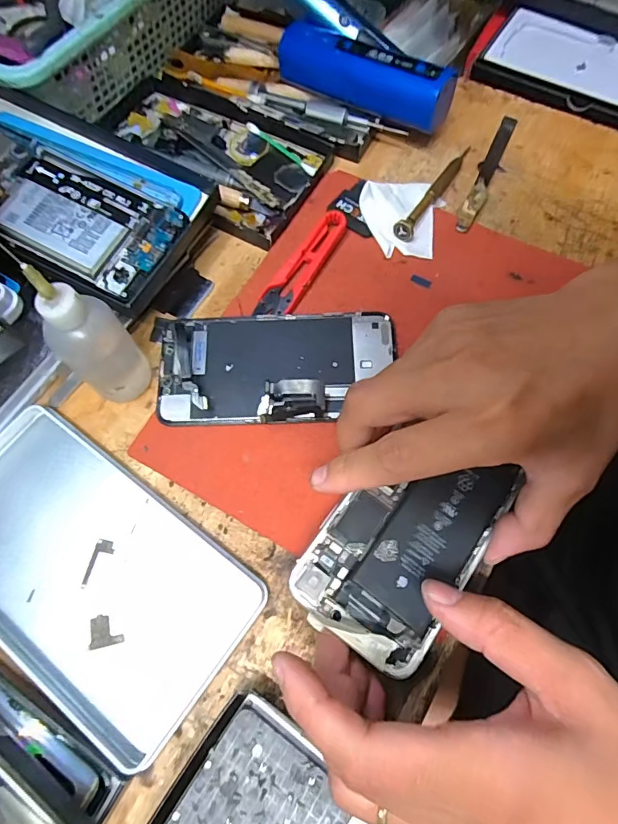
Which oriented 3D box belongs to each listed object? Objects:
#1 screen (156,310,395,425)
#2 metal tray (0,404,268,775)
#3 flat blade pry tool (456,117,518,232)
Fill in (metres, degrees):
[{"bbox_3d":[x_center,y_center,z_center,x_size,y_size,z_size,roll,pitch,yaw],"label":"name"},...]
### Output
[{"bbox_3d":[-0.020,-0.030,0.278,0.142,0.013,0.073,-4,68,-1],"label":"screen"},{"bbox_3d":[-0.123,0.082,0.245,0.183,0.014,0.103,35,73,13],"label":"metal tray"},{"bbox_3d":[0.134,-0.180,0.339,0.015,0.008,0.126,24,71,10],"label":"flat blade pry tool"}]

